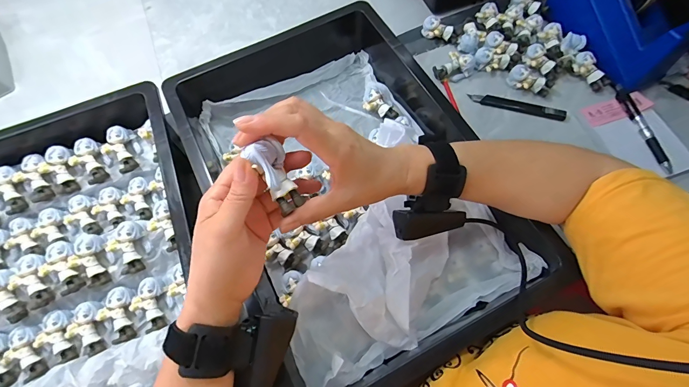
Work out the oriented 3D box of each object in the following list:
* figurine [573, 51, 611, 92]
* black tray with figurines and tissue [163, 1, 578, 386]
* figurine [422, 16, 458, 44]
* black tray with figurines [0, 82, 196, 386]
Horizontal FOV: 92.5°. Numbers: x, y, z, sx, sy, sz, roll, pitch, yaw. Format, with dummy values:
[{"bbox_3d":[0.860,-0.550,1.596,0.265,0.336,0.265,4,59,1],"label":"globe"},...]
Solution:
[{"bbox_3d":[0.352,-0.176,0.472,0.021,0.020,0.059,-29,82,-9],"label":"figurine"},{"bbox_3d":[0.000,-0.030,0.417,0.305,0.090,0.462,-25,68,-7],"label":"black tray with figurines and tissue"},{"bbox_3d":[0.156,-0.269,0.548,0.028,0.028,0.060,-39,71,-13],"label":"figurine"},{"bbox_3d":[-0.333,0.115,0.379,0.356,0.084,0.451,-22,68,-6],"label":"black tray with figurines"}]

